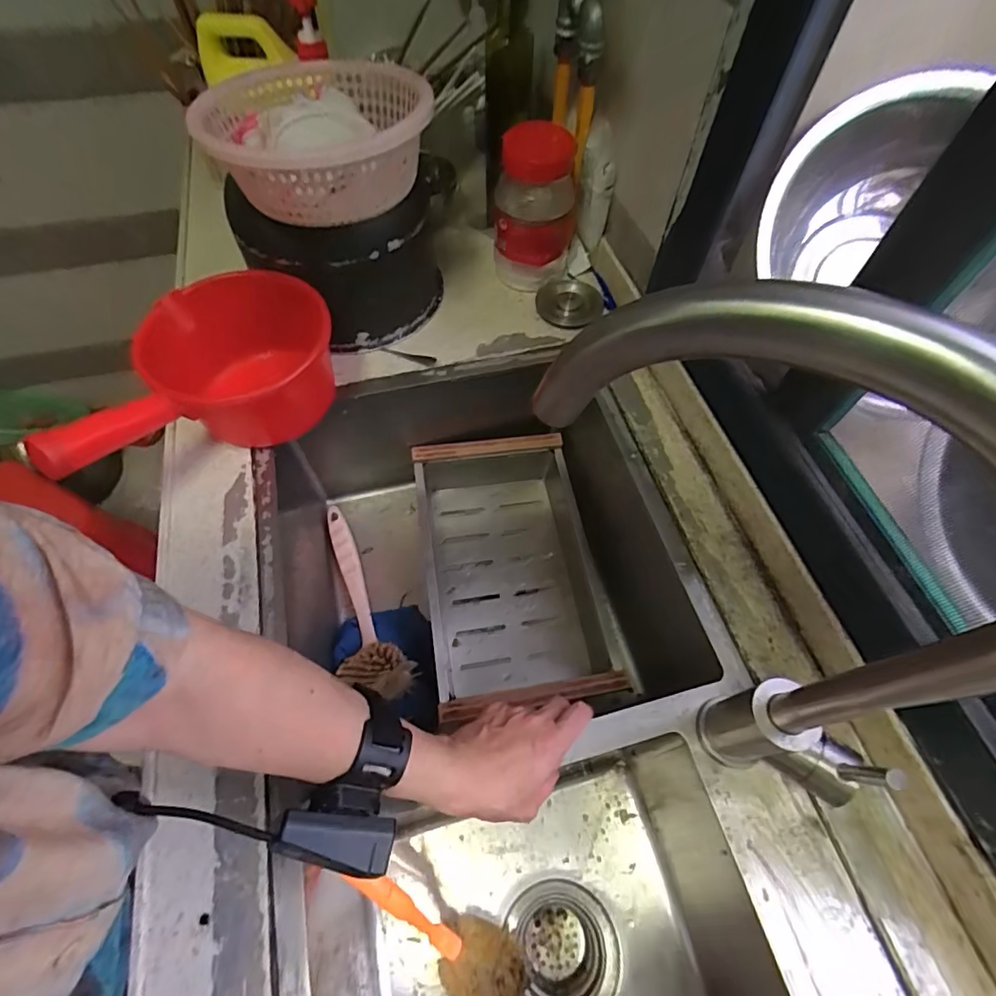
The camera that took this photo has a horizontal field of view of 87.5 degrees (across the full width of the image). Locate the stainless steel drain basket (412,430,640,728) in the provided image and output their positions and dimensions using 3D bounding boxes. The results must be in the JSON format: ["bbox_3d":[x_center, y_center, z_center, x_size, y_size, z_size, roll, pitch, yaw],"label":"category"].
[{"bbox_3d":[0.018,0.086,0.655,0.212,0.094,0.323,-8,61,-4],"label":"stainless steel drain basket"}]

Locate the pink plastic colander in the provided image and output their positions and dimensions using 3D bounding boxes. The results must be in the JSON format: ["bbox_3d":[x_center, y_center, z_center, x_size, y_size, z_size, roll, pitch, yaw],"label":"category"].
[{"bbox_3d":[-0.160,-0.329,0.475,0.192,0.075,0.200,-16,62,-8],"label":"pink plastic colander"}]

